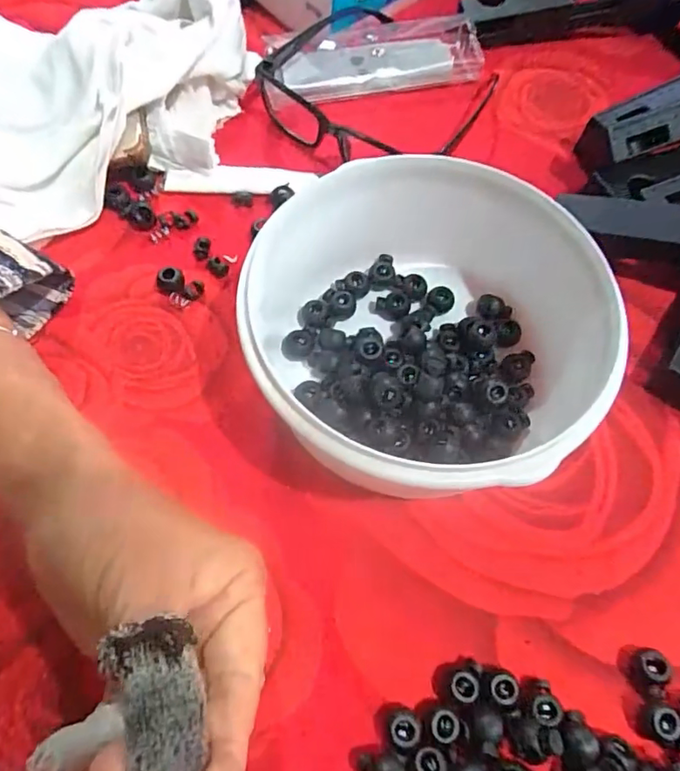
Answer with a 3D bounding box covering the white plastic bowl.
[{"bbox_3d":[0.041,-0.022,0.264,0.157,0.079,0.161,1,64,-2],"label":"white plastic bowl"}]

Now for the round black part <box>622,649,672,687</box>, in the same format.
[{"bbox_3d":[0.133,0.122,0.234,0.015,0.010,0.014,0,64,-3],"label":"round black part"}]

